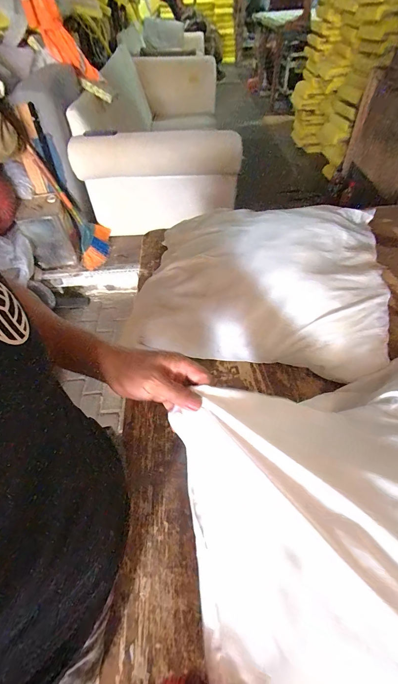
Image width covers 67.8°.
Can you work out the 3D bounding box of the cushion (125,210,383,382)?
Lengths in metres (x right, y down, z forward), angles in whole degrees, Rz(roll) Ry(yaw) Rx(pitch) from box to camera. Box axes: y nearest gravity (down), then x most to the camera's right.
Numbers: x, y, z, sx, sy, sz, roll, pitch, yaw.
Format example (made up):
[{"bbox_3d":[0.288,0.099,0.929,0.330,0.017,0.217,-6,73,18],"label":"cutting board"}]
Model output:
[{"bbox_3d":[0.165,-0.182,0.773,0.588,0.136,0.523,5,52,6],"label":"cushion"}]

